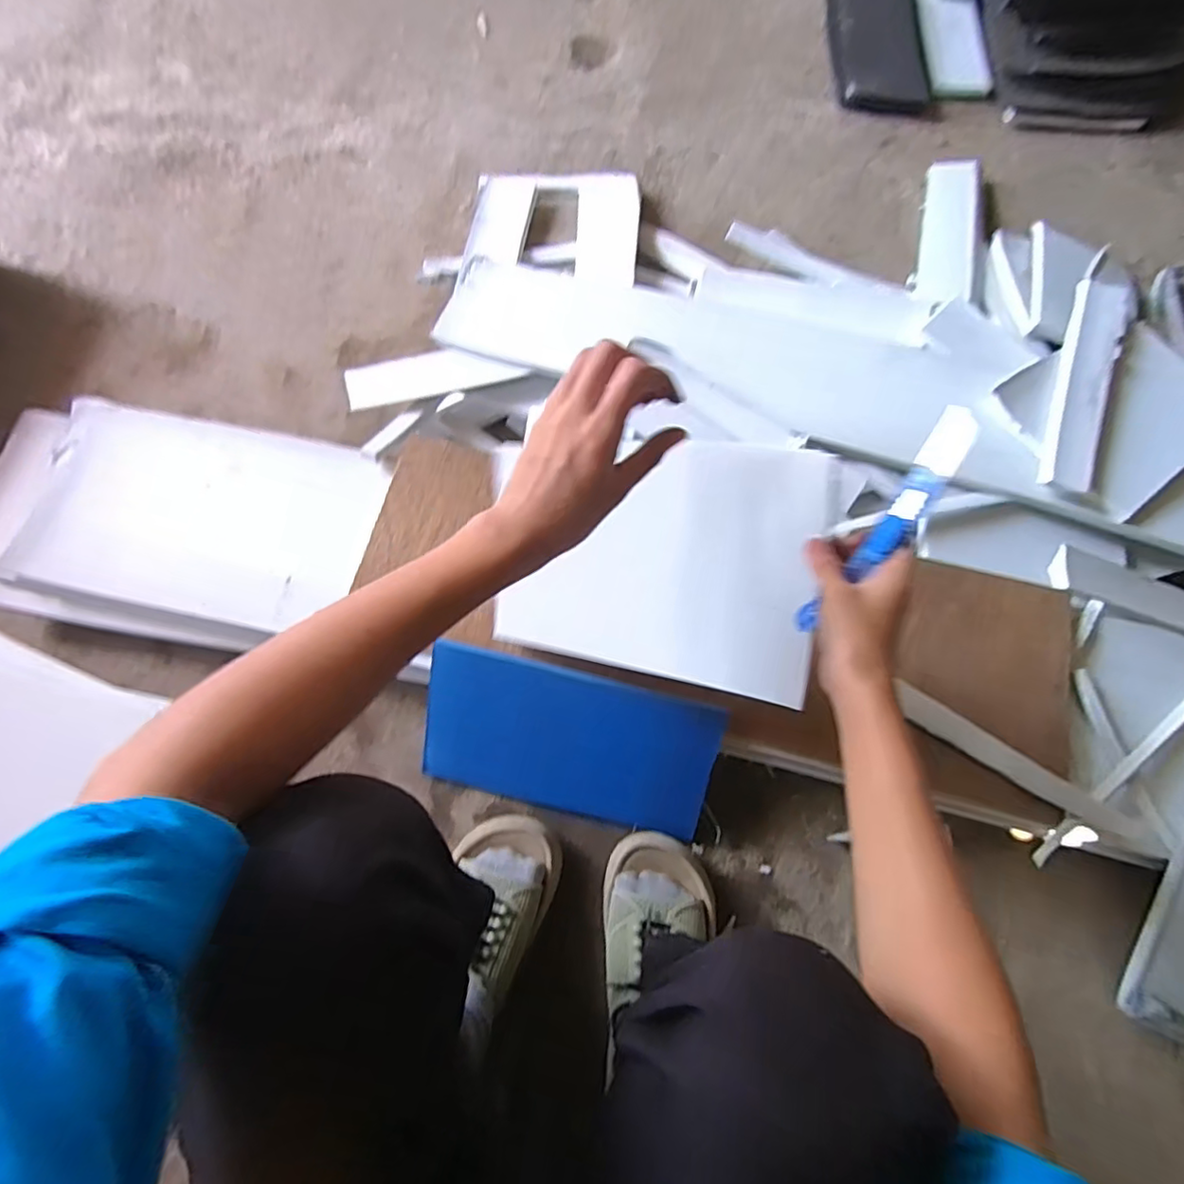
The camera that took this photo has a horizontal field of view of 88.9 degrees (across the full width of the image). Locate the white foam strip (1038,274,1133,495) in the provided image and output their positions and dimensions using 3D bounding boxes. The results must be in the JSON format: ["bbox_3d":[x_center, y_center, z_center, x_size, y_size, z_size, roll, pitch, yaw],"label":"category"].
[{"bbox_3d":[0.545,-0.230,0.667,0.052,0.019,0.276,22,73,7],"label":"white foam strip"}]

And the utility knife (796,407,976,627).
[{"bbox_3d":[0.199,-0.044,0.408,0.028,0.020,0.175,36,102,11],"label":"utility knife"}]

